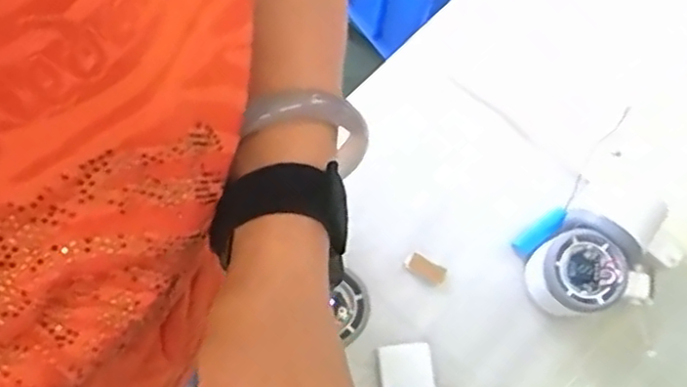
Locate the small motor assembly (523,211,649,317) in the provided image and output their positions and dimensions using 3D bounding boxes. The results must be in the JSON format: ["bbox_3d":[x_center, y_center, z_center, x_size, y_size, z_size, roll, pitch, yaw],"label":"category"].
[{"bbox_3d":[0.179,0.059,0.486,0.069,0.048,0.077,-37,81,-13],"label":"small motor assembly"}]

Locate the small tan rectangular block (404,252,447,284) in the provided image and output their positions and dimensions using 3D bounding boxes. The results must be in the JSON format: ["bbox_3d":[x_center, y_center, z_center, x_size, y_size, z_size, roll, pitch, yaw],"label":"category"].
[{"bbox_3d":[0.063,0.058,0.510,0.031,0.011,0.014,32,75,5],"label":"small tan rectangular block"}]

